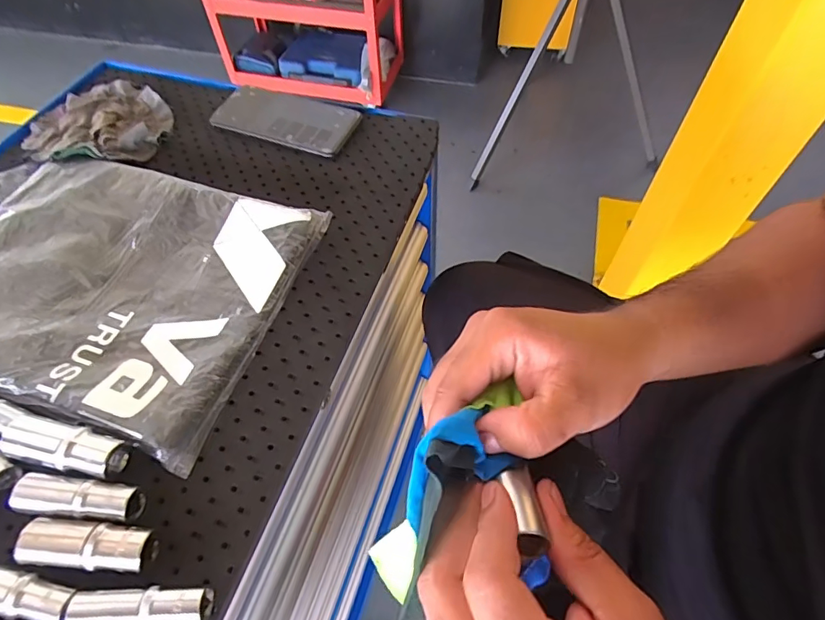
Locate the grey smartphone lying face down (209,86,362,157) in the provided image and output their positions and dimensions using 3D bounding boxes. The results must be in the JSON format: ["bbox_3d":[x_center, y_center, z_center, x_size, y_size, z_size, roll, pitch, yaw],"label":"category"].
[{"bbox_3d":[-0.147,-0.221,0.548,0.163,0.011,0.074,19,60,13],"label":"grey smartphone lying face down"}]

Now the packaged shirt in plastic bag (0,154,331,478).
[{"bbox_3d":[-0.277,-0.033,0.423,0.332,0.016,0.233,16,59,11],"label":"packaged shirt in plastic bag"}]

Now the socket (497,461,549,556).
[{"bbox_3d":[0.050,0.088,0.214,0.015,0.013,0.040,-3,41,-1],"label":"socket"}]

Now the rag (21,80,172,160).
[{"bbox_3d":[-0.359,-0.215,0.546,0.168,0.027,0.144,37,65,22],"label":"rag"}]

